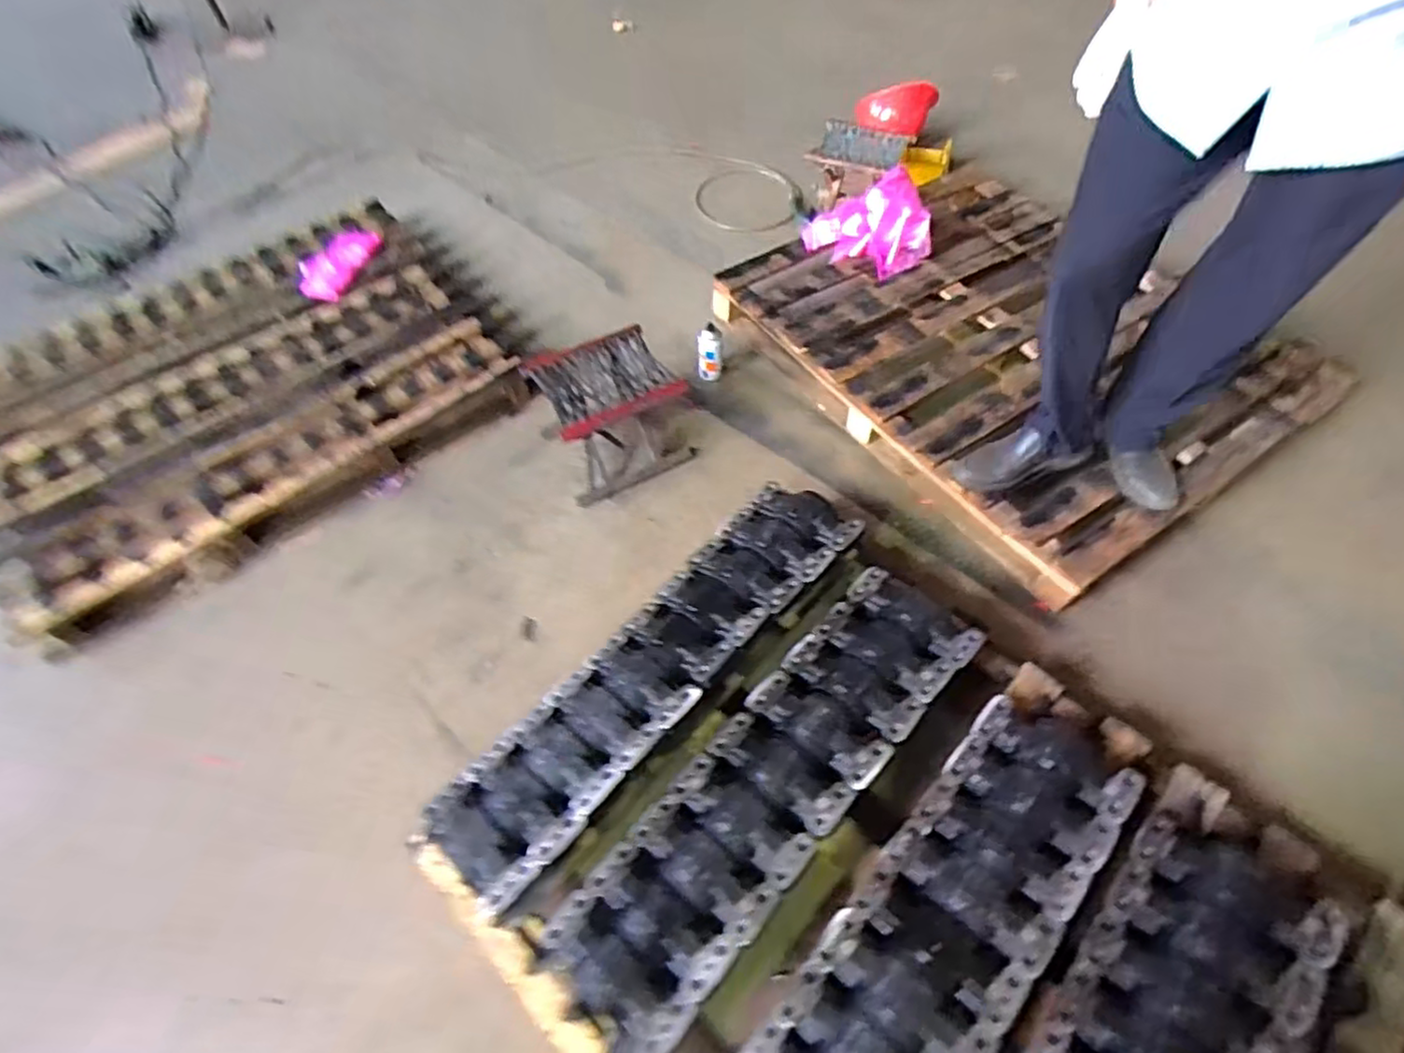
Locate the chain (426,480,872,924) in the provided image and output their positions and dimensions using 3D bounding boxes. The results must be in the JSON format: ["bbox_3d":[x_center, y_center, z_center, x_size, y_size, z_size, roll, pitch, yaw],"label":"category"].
[{"bbox_3d":[-0.076,0.226,1.145,0.210,0.103,0.826,38,64,24],"label":"chain"}]

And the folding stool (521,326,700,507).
[{"bbox_3d":[-0.217,-0.259,1.610,0.306,0.236,0.285,-28,59,-17],"label":"folding stool"}]

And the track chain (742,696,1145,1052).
[{"bbox_3d":[0.324,0.550,0.945,0.227,0.101,0.785,36,64,23],"label":"track chain"}]

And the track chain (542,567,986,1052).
[{"bbox_3d":[0.110,0.385,1.069,0.238,0.103,0.799,37,64,24],"label":"track chain"}]

